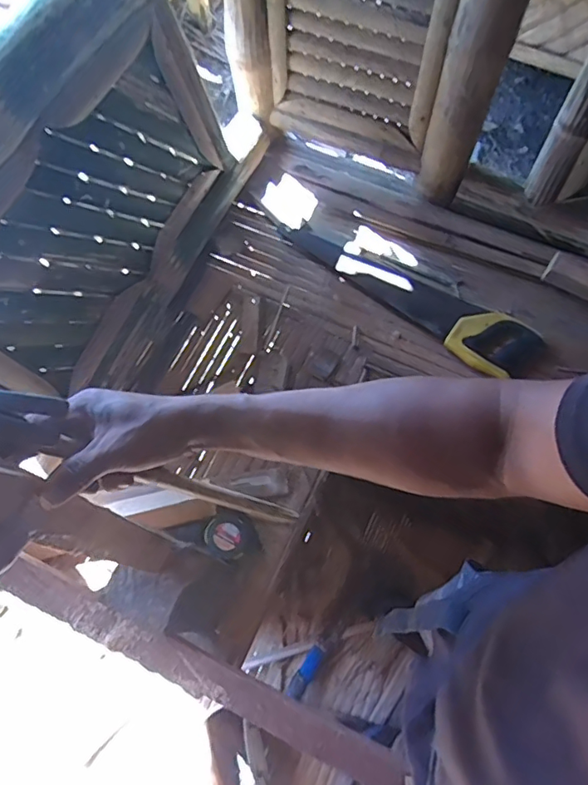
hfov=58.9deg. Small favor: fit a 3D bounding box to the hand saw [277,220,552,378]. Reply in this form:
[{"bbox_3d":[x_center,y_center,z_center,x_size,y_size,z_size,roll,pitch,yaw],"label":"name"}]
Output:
[{"bbox_3d":[0.235,-0.235,1.102,0.598,0.042,0.147,39,74,15],"label":"hand saw"}]

